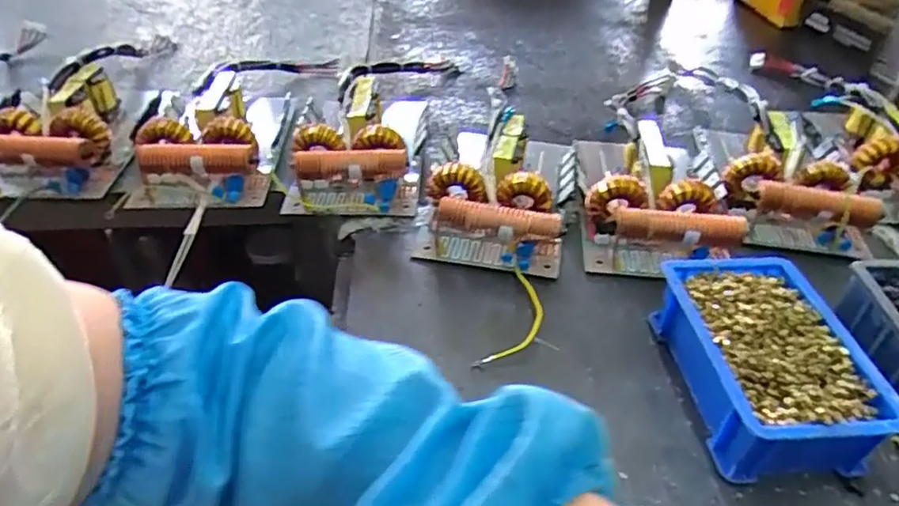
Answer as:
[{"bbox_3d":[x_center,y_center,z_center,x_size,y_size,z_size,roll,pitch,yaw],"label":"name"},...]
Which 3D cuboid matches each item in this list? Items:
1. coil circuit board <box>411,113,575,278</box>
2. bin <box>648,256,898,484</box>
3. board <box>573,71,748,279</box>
[{"bbox_3d":[0.052,-0.078,0.566,0.131,0.055,0.232,11,40,8],"label":"coil circuit board"},{"bbox_3d":[0.208,0.072,0.398,0.105,0.056,0.152,1,39,-4],"label":"bin"},{"bbox_3d":[0.186,-0.064,0.555,0.137,0.053,0.223,7,39,3],"label":"board"}]

